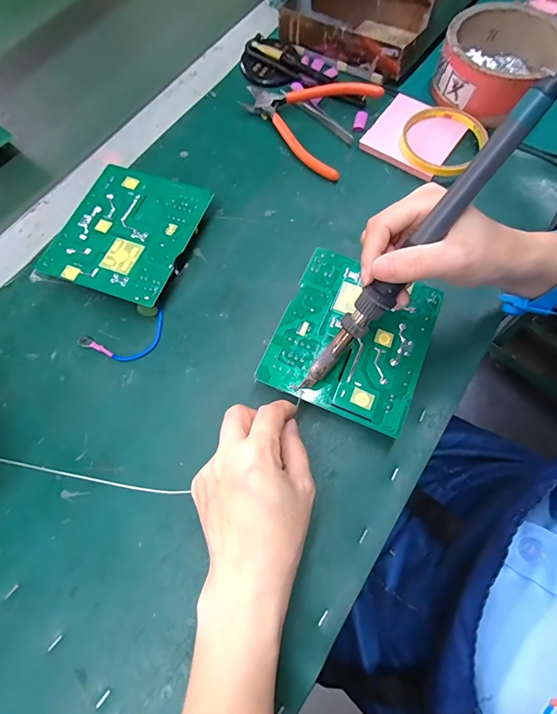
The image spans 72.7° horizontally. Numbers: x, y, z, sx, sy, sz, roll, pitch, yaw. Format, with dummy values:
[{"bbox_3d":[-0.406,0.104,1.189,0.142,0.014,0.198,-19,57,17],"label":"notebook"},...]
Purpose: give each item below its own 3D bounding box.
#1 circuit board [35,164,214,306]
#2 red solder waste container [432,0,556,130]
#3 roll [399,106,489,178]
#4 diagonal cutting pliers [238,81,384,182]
[{"bbox_3d":[-0.136,-0.113,0.354,0.110,0.026,0.128,17,70,9],"label":"circuit board"},{"bbox_3d":[0.233,-0.309,0.402,0.119,0.052,0.118,37,75,15],"label":"red solder waste container"},{"bbox_3d":[0.169,-0.224,0.394,0.077,0.019,0.089,33,74,14],"label":"roll"},{"bbox_3d":[0.024,-0.260,0.411,0.137,0.022,0.118,22,71,11],"label":"diagonal cutting pliers"}]

